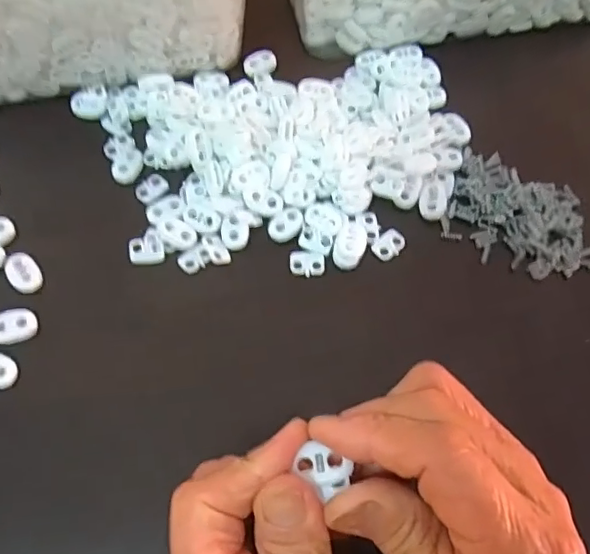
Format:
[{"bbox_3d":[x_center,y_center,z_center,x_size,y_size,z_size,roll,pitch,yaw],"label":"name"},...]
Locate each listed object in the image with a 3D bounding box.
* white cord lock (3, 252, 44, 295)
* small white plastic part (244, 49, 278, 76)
[{"bbox_3d":[-0.143,-0.003,0.298,0.016,0.004,0.026,-34,68,-18],"label":"white cord lock"},{"bbox_3d":[-0.022,-0.141,0.375,0.023,0.007,0.016,-19,64,-11],"label":"small white plastic part"}]

